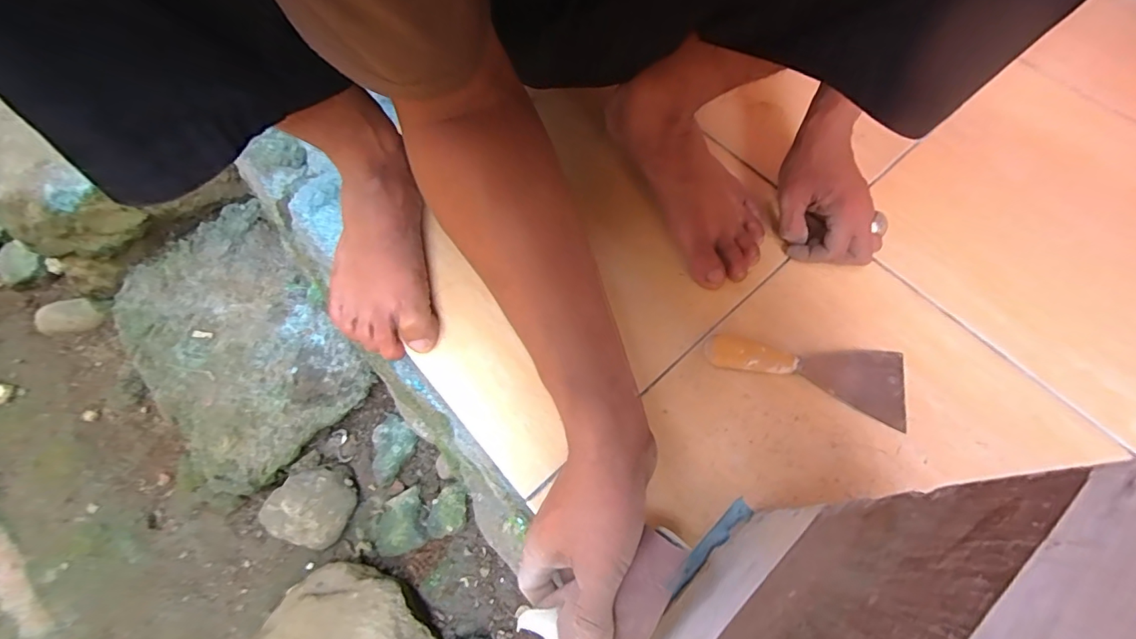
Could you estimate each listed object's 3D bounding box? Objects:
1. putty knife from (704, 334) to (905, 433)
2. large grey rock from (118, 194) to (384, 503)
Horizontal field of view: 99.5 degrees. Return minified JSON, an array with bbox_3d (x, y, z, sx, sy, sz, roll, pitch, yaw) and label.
[{"bbox_3d":[0.204,0.039,0.411,0.169,0.022,0.062,12,65,5],"label":"putty knife"},{"bbox_3d":[-0.563,0.052,0.820,0.337,0.130,0.421,-41,72,-18],"label":"large grey rock"}]

